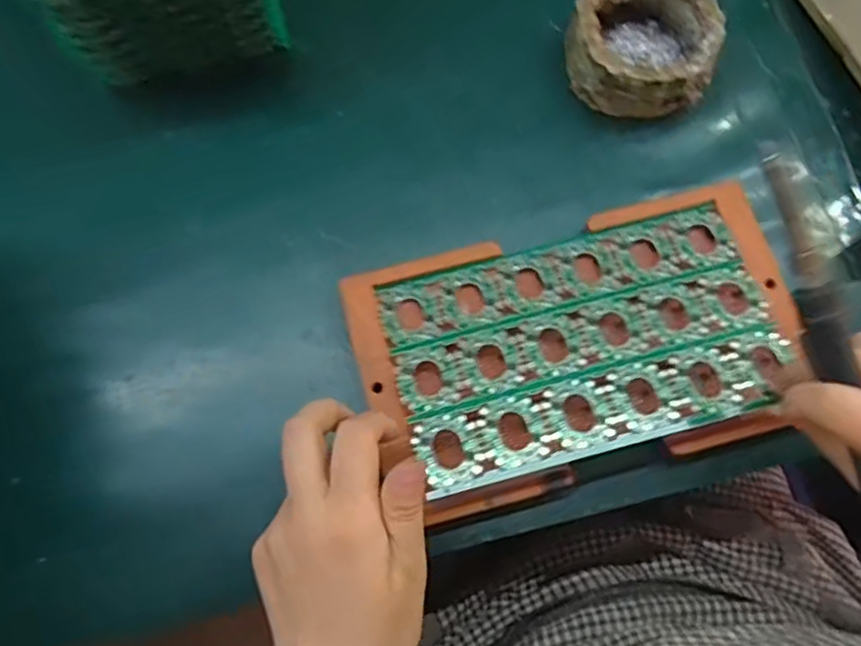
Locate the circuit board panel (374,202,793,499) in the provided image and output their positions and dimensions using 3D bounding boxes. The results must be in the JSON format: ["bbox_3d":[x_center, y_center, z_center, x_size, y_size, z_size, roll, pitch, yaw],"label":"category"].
[{"bbox_3d":[0.080,0.007,0.347,0.197,0.010,0.119,-14,69,-3],"label":"circuit board panel"}]

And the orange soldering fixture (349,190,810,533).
[{"bbox_3d":[0.080,0.011,0.350,0.227,0.019,0.137,-14,69,-3],"label":"orange soldering fixture"}]

